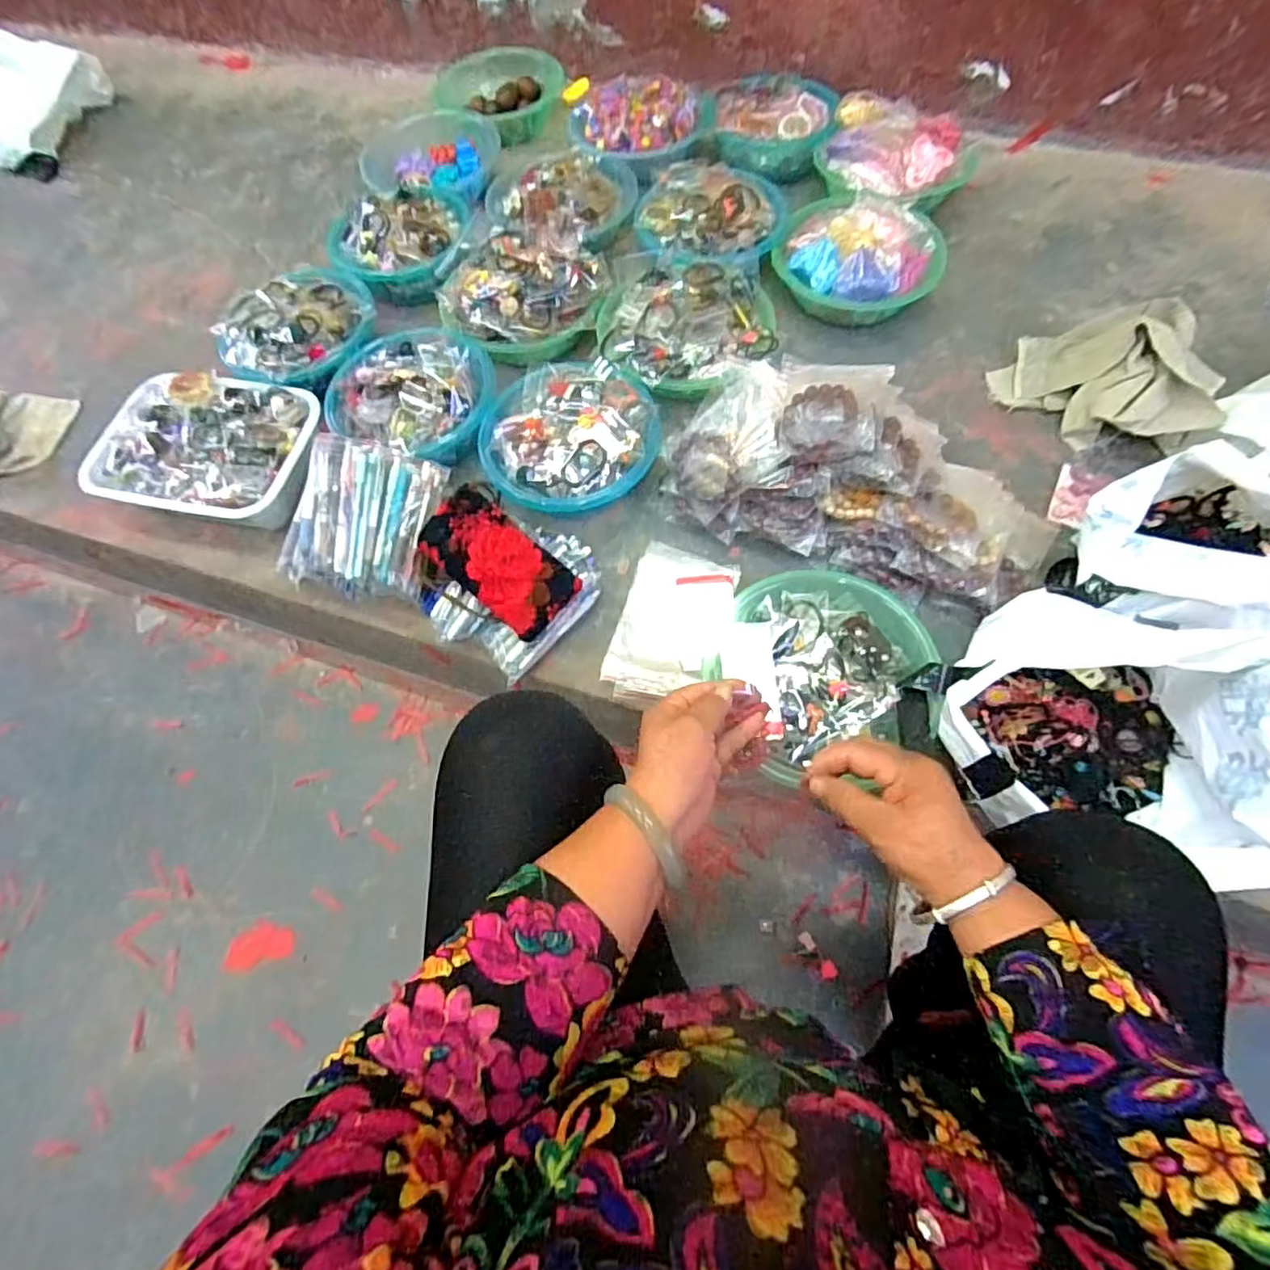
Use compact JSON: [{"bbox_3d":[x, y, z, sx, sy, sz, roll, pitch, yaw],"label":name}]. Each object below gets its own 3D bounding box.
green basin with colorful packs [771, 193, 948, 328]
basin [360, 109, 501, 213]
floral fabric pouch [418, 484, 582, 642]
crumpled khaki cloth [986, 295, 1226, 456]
[{"bbox_3d":[0.318,-0.547,0.912,0.222,0.080,0.201,-16,65,-4],"label":"green basin with colorful packs"},{"bbox_3d":[-0.353,-0.813,1.101,0.214,0.081,0.203,-1,65,3],"label":"basin"},{"bbox_3d":[-0.161,-0.081,0.710,0.122,0.058,0.181,-41,69,-15],"label":"floral fabric pouch"},{"bbox_3d":[0.618,-0.338,0.812,0.246,0.103,0.191,40,73,19],"label":"crumpled khaki cloth"}]

